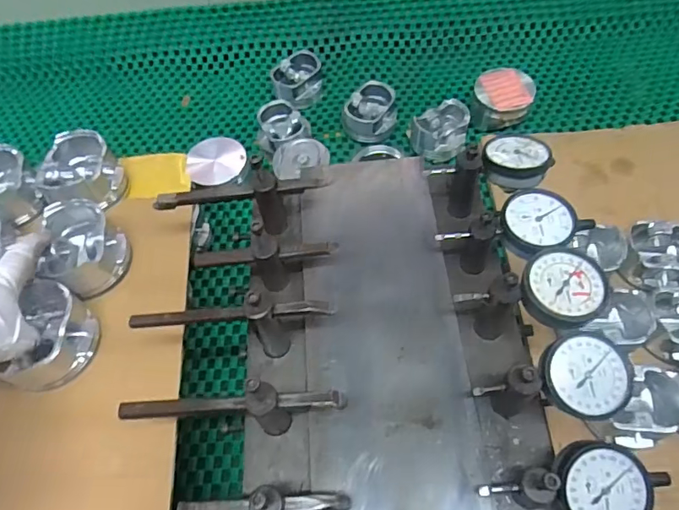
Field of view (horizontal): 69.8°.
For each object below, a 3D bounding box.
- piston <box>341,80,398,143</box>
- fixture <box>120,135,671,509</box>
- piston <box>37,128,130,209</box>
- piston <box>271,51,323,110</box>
[{"bbox_3d":[0.042,-0.198,0.688,0.076,0.050,0.080,3,58,5],"label":"piston"},{"bbox_3d":[0.018,0.071,0.349,0.327,0.087,0.423,-2,58,2],"label":"fixture"},{"bbox_3d":[-0.266,-0.087,0.506,0.072,0.045,0.083,-4,59,1],"label":"piston"},{"bbox_3d":[-0.061,-0.265,0.741,0.077,0.046,0.077,-1,58,2],"label":"piston"}]

